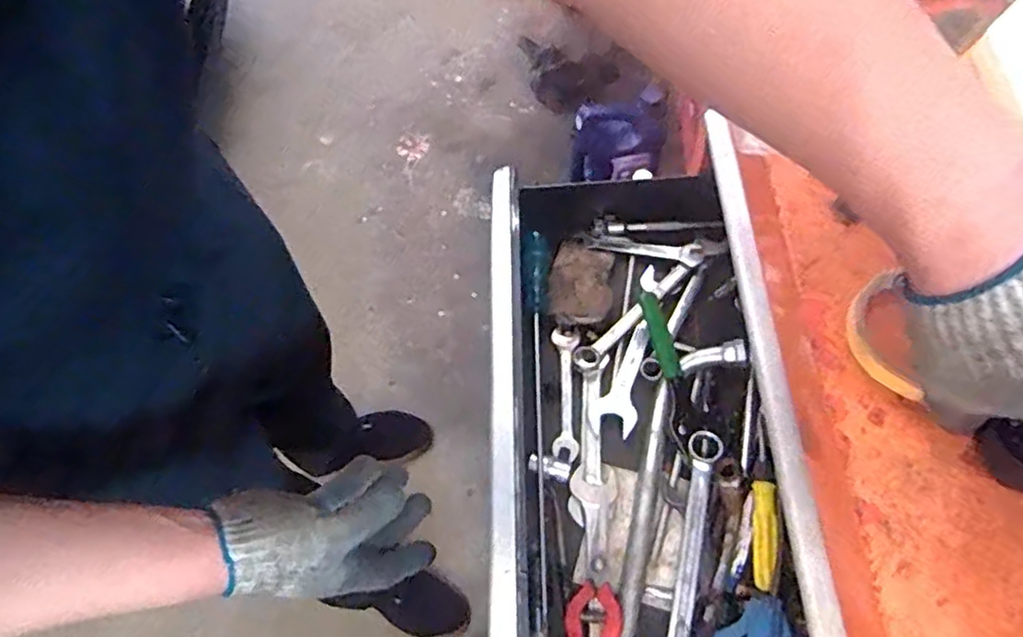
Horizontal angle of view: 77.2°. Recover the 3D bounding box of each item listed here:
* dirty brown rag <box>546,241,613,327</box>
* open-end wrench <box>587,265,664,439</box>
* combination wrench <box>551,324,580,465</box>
[{"bbox_3d":[0.077,-0.043,0.707,0.066,0.021,0.112,6,62,7],"label":"dirty brown rag"},{"bbox_3d":[0.123,0.029,0.675,0.045,0.016,0.203,13,64,11],"label":"open-end wrench"},{"bbox_3d":[0.054,0.076,0.656,0.027,0.009,0.147,2,62,5],"label":"combination wrench"}]

